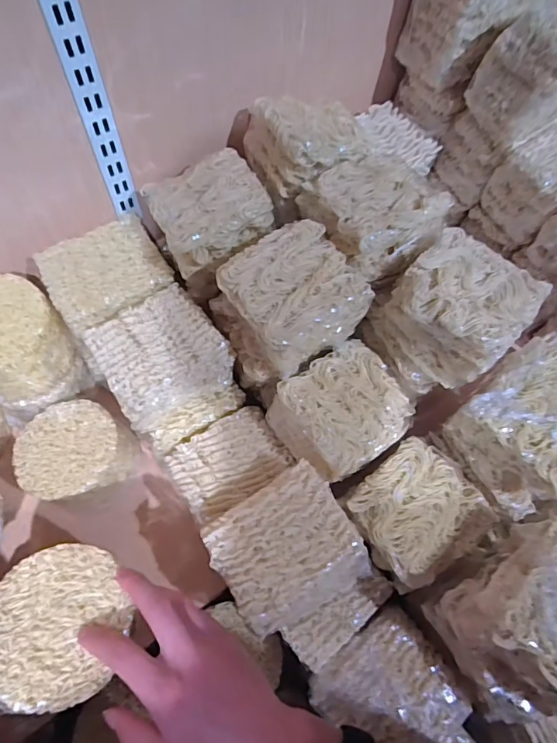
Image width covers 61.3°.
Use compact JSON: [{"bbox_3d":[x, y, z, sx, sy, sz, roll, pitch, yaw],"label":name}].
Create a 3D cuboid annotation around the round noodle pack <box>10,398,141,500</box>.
[{"bbox_3d":[-0.236,0.099,0.554,0.117,0.073,0.110,1,64,-2],"label":"round noodle pack"}]

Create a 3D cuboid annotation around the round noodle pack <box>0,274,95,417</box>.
[{"bbox_3d":[-0.303,-0.026,0.543,0.121,0.117,0.111,1,64,-2],"label":"round noodle pack"}]

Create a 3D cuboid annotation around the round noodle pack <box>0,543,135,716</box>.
[{"bbox_3d":[-0.178,0.200,0.374,0.107,0.021,0.112,-7,64,-6],"label":"round noodle pack"}]

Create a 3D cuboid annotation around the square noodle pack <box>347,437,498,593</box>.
[{"bbox_3d":[0.142,0.145,0.490,0.119,0.049,0.115,-32,69,-16],"label":"square noodle pack"}]

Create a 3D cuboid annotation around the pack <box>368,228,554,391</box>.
[{"bbox_3d":[0.174,-0.055,0.473,0.119,0.091,0.119,-37,70,-18],"label":"pack"}]

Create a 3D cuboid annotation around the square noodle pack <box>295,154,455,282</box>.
[{"bbox_3d":[0.100,-0.169,0.491,0.115,0.056,0.117,-24,67,-13],"label":"square noodle pack"}]

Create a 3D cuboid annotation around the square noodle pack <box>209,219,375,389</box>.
[{"bbox_3d":[0.009,-0.072,0.475,0.119,0.083,0.112,-30,69,-16],"label":"square noodle pack"}]

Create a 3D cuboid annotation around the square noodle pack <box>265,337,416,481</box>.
[{"bbox_3d":[0.068,0.045,0.503,0.120,0.068,0.113,-33,69,-17],"label":"square noodle pack"}]

